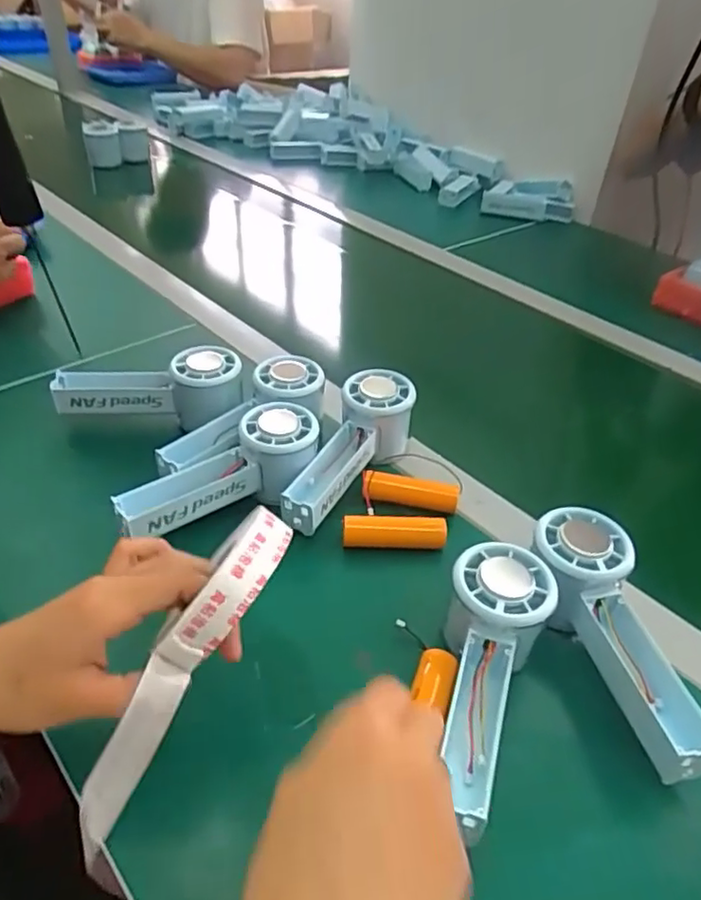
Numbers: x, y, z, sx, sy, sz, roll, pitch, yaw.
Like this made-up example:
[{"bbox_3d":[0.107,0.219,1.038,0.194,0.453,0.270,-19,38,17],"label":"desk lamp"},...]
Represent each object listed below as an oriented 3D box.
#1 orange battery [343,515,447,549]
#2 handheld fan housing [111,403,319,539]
[{"bbox_3d":[0.031,0.059,0.438,0.072,0.022,0.017,4,38,-4],"label":"orange battery"},{"bbox_3d":[-0.090,0.016,0.439,0.148,0.034,0.060,-28,49,-19],"label":"handheld fan housing"}]

